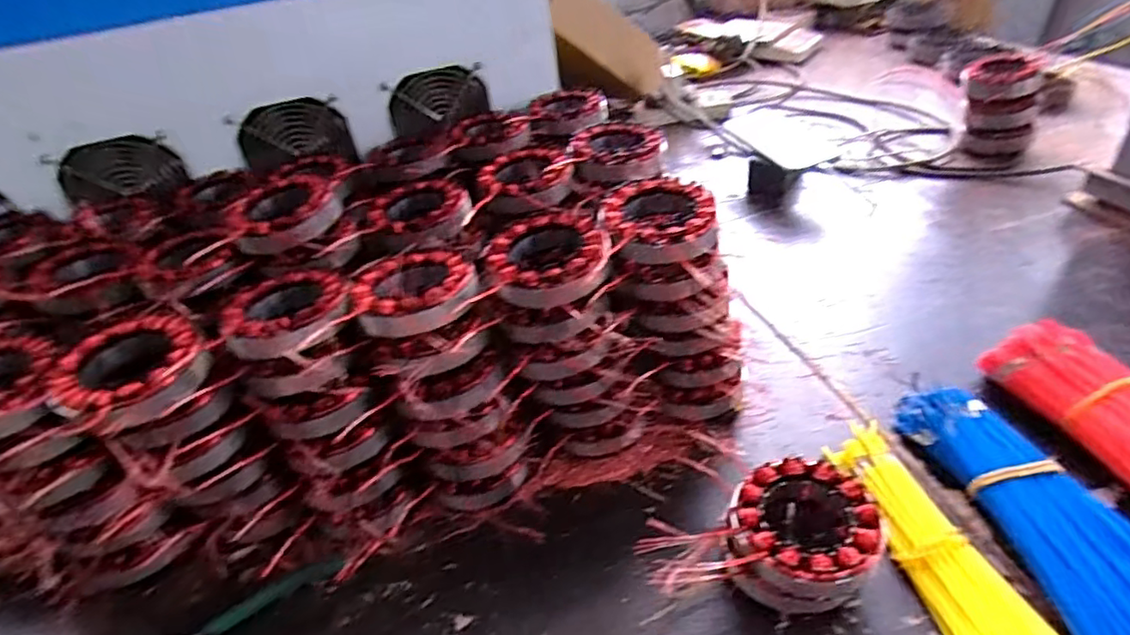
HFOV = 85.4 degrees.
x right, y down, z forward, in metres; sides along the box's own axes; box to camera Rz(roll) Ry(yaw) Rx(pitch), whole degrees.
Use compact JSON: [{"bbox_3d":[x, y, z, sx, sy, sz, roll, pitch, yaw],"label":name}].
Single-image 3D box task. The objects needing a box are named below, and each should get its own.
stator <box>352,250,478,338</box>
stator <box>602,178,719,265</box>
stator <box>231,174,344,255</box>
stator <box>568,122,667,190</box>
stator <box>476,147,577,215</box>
[{"bbox_3d":[-0.108,-0.023,0.442,0.081,0.026,0.084,-5,37,4],"label":"stator"},{"bbox_3d":[0.071,-0.071,0.458,0.079,0.025,0.097,-1,37,9],"label":"stator"},{"bbox_3d":[-0.232,-0.089,0.509,0.083,0.031,0.090,-23,39,-19],"label":"stator"},{"bbox_3d":[0.049,-0.153,0.570,0.085,0.022,0.084,-6,37,3],"label":"stator"},{"bbox_3d":[-0.034,-0.123,0.561,0.083,0.029,0.097,-12,37,-5],"label":"stator"}]

